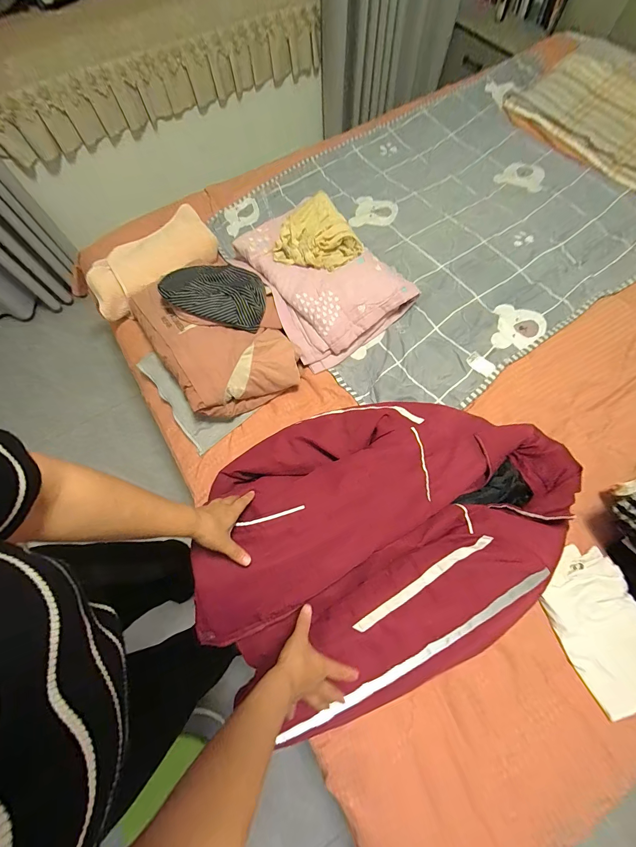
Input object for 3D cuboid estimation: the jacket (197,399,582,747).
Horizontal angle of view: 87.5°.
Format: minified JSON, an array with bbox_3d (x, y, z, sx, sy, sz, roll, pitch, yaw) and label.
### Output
[{"bbox_3d":[0.157,0.191,0.638,0.751,0.112,0.489,-20,69,-6],"label":"jacket"}]

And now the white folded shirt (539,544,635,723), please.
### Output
[{"bbox_3d":[0.555,0.389,0.639,0.180,0.033,0.261,-23,69,-8],"label":"white folded shirt"}]

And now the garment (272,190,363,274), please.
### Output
[{"bbox_3d":[-0.017,-0.495,0.875,0.214,0.053,0.213,-22,69,-7],"label":"garment"}]

